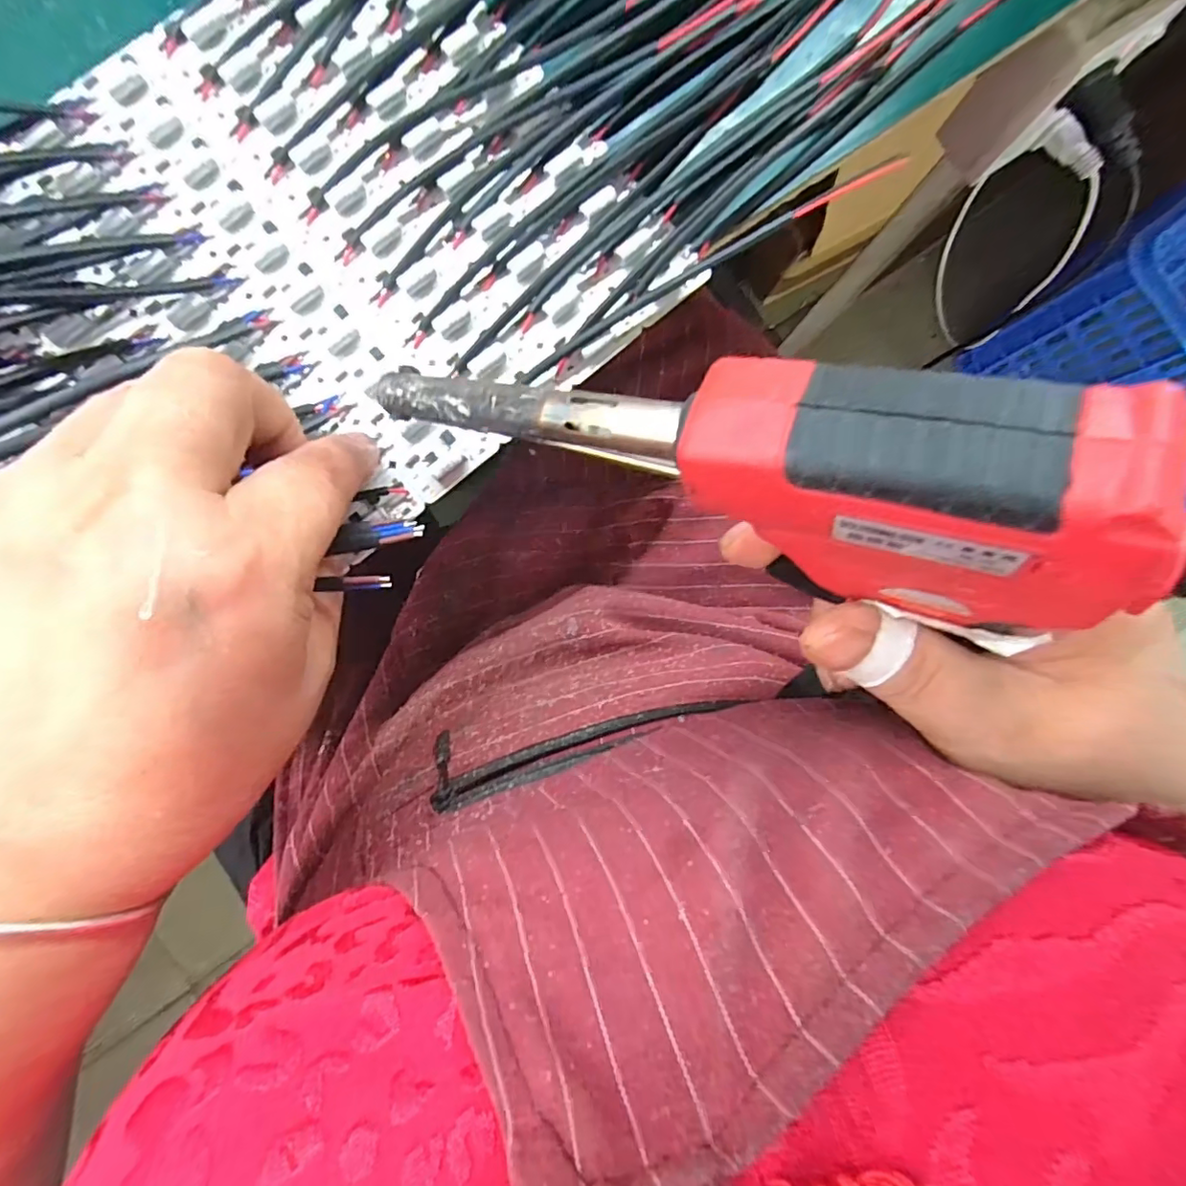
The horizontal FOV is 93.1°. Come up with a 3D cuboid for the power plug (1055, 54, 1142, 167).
[{"bbox_3d":[0.281,-0.257,0.306,0.019,0.021,0.053,-45,102,-4],"label":"power plug"}]

